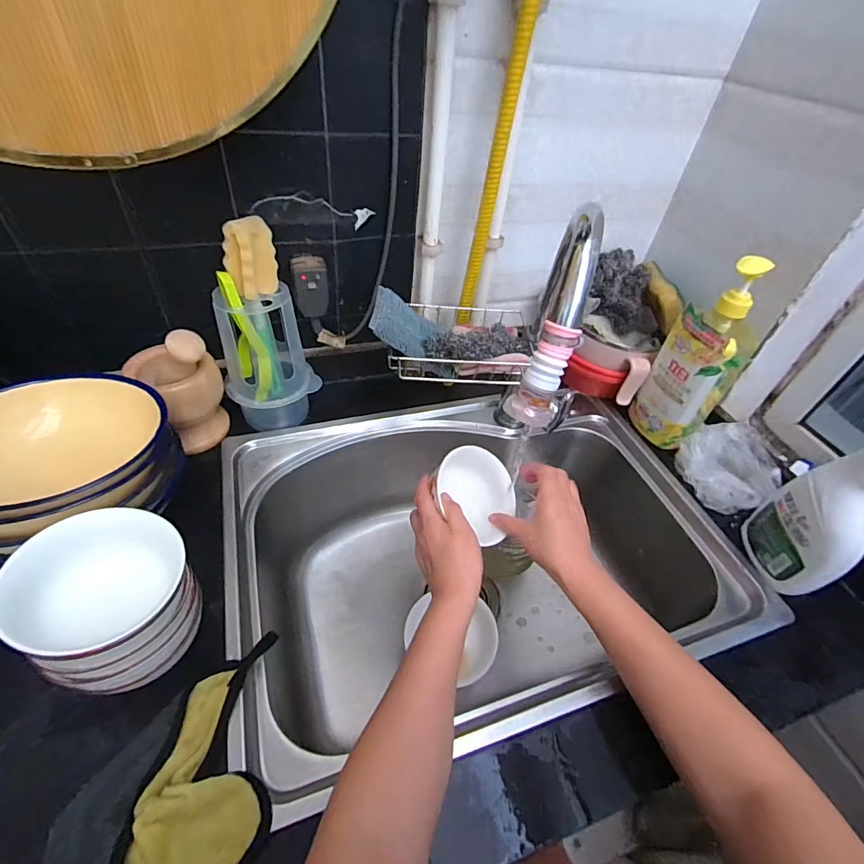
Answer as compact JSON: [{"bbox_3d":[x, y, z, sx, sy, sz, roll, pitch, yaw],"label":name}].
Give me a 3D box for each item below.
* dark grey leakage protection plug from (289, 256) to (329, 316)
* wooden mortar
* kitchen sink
[{"bbox_3d":[-0.154,-0.186,0.564,0.042,0.066,0.039,-9,48,-16],"label":"dark grey leakage protection plug"},{"bbox_3d":[-0.305,-0.056,0.546,0.109,0.156,0.088,37,52,25],"label":"wooden mortar"},{"bbox_3d":[0.046,0.171,0.624,0.569,0.228,0.438,-11,49,-18],"label":"kitchen sink"}]

